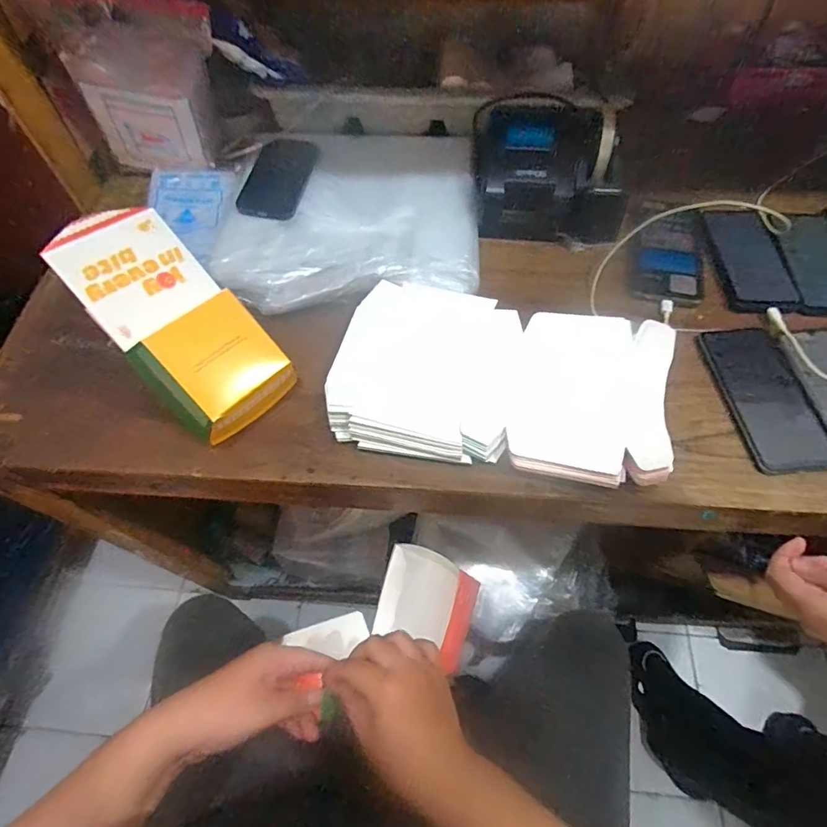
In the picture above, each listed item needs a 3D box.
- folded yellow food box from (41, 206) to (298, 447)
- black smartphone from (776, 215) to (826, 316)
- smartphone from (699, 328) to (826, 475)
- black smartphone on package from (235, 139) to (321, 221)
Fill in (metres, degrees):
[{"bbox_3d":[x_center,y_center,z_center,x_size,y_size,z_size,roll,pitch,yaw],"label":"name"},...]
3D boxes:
[{"bbox_3d":[-0.235,-0.090,0.456,0.123,0.062,0.240,-43,85,-17],"label":"folded yellow food box"},{"bbox_3d":[0.486,-0.179,0.573,0.079,0.007,0.156,3,60,3],"label":"black smartphone"},{"bbox_3d":[0.357,-0.019,0.482,0.078,0.008,0.161,-7,60,-3],"label":"smartphone"},{"bbox_3d":[-0.179,-0.311,0.633,0.076,0.005,0.125,19,79,2],"label":"black smartphone on package"}]

